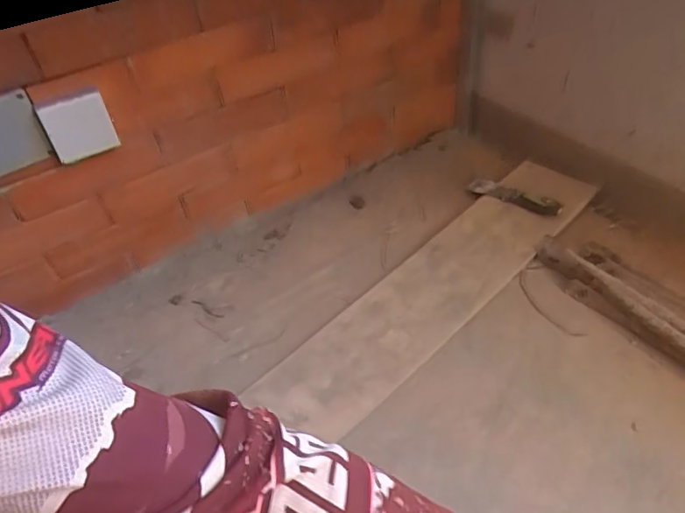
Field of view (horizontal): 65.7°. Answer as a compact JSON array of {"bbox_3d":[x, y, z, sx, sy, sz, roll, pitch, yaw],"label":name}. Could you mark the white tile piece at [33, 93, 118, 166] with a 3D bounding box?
[{"bbox_3d":[-0.369,-0.179,0.741,0.085,0.083,0.017,-21,28,-13],"label":"white tile piece"}]

